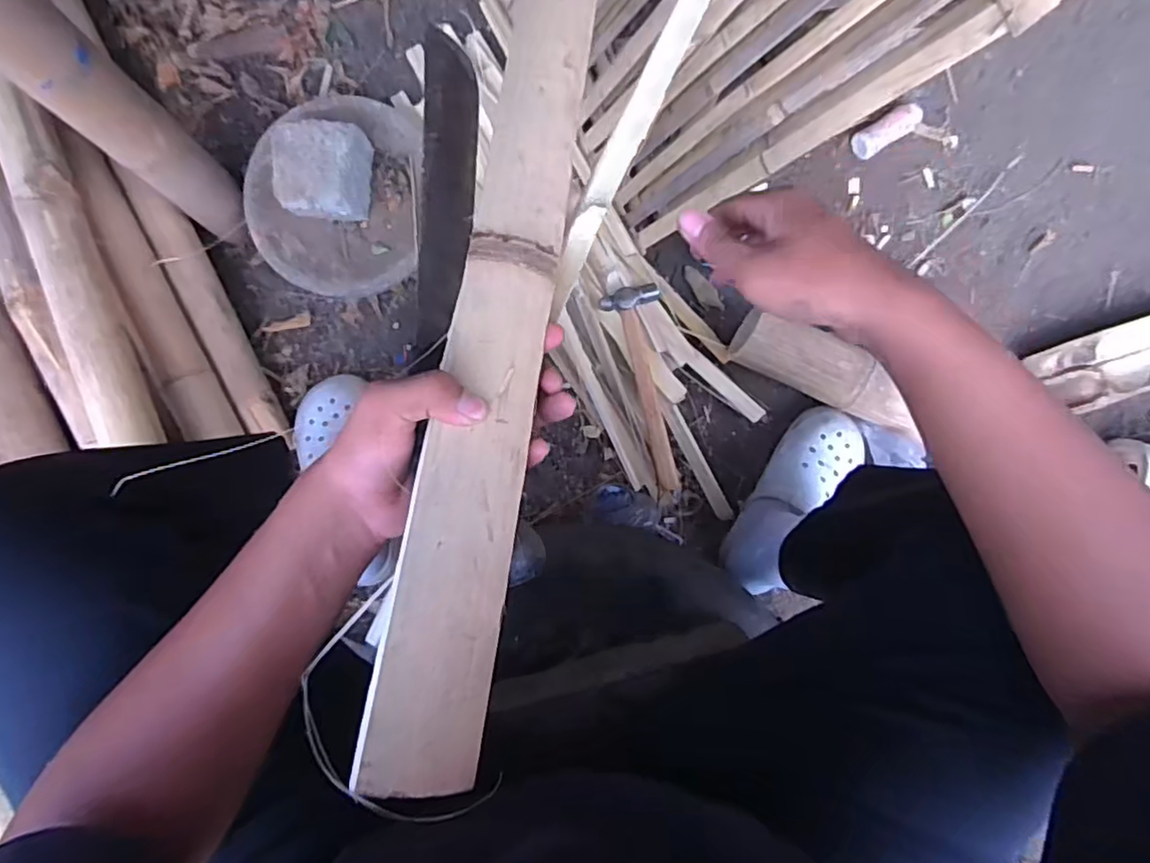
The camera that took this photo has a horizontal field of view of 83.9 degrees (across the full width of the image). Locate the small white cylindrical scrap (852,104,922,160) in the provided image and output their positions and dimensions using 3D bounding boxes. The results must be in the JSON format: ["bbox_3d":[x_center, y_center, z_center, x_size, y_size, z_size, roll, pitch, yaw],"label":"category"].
[{"bbox_3d":[0.419,-0.406,0.867,0.092,0.037,0.036,-32,88,-3],"label":"small white cylindrical scrap"}]

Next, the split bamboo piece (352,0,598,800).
[{"bbox_3d":[-0.040,-0.081,0.364,0.054,0.017,0.511,8,73,-1],"label":"split bamboo piece"}]

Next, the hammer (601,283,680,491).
[{"bbox_3d":[0.092,-0.055,0.843,0.073,0.030,0.267,-9,87,-2],"label":"hammer"}]

